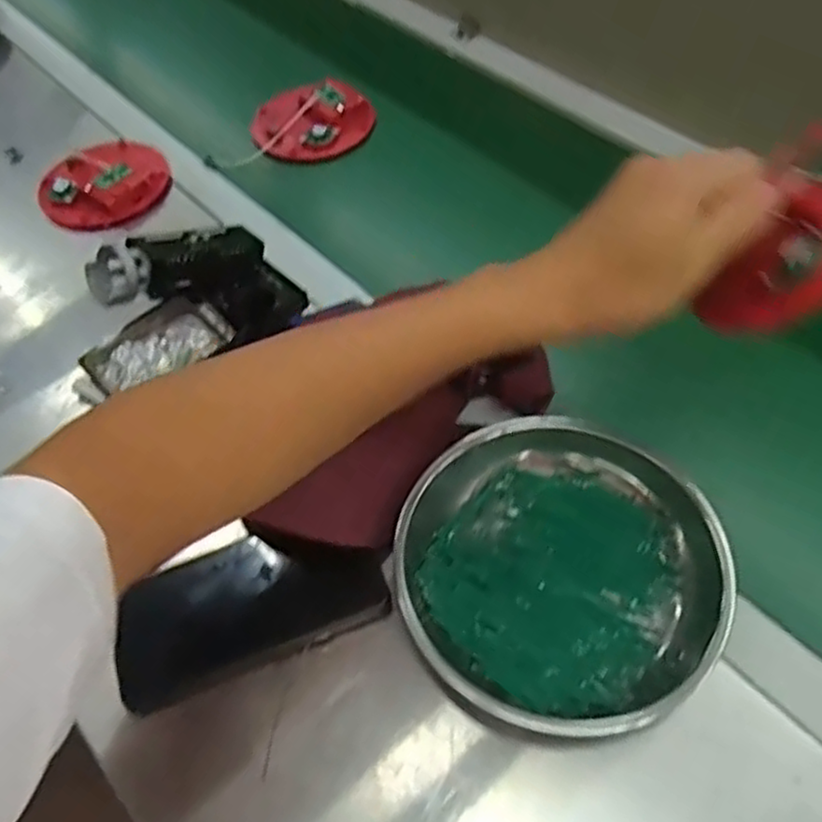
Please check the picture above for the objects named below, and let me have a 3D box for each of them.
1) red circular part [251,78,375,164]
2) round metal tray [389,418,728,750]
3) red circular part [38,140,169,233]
[{"bbox_3d":[-0.098,-0.288,0.732,0.115,0.029,0.087,-14,65,5],"label":"red circular part"},{"bbox_3d":[0.088,0.090,0.436,0.184,0.037,0.189,-2,55,3],"label":"round metal tray"},{"bbox_3d":[-0.291,-0.220,0.690,0.117,0.035,0.112,-2,55,3],"label":"red circular part"}]

